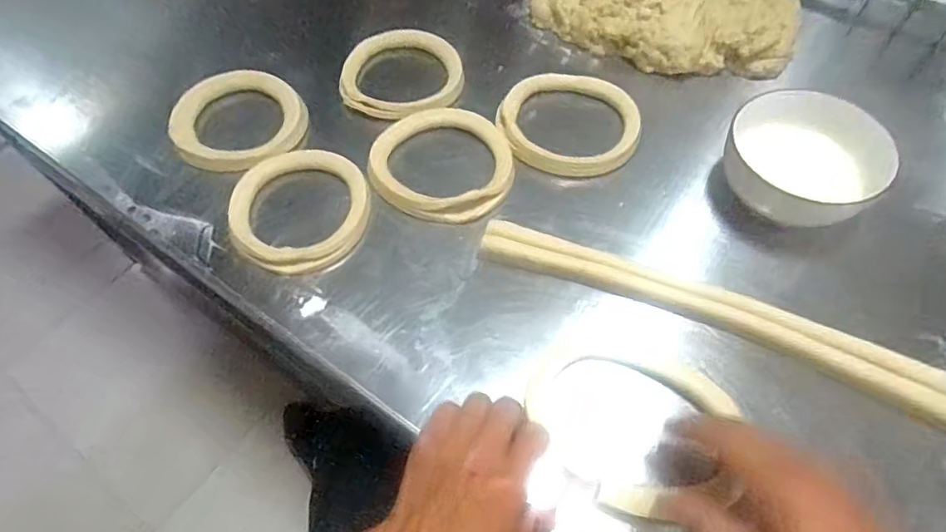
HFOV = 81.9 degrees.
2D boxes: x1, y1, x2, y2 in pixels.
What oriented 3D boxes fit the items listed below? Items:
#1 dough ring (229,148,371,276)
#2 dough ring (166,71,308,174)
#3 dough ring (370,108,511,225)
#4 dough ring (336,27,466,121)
[{"bbox_3d":[-0.161,-0.056,0.506,0.124,0.029,0.134,-1,58,1],"label":"dough ring"},{"bbox_3d":[-0.251,-0.156,0.581,0.133,0.024,0.140,-1,58,1],"label":"dough ring"},{"bbox_3d":[-0.031,-0.106,0.545,0.137,0.024,0.146,-1,58,1],"label":"dough ring"},{"bbox_3d":[-0.083,-0.219,0.620,0.141,0.023,0.141,-2,55,3],"label":"dough ring"}]

